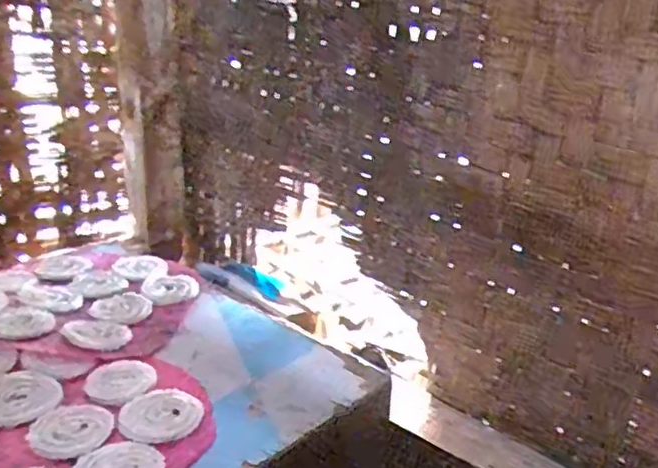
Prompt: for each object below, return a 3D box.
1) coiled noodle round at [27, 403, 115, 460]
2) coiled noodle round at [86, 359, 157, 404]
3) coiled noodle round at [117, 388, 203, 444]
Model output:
[{"bbox_3d":[-0.258,0.192,0.663,0.077,0.007,0.085,-7,23,-28],"label":"coiled noodle round"},{"bbox_3d":[-0.233,0.165,0.748,0.069,0.011,0.079,9,21,14],"label":"coiled noodle round"},{"bbox_3d":[-0.174,0.186,0.690,0.082,0.011,0.079,3,20,-1],"label":"coiled noodle round"}]

